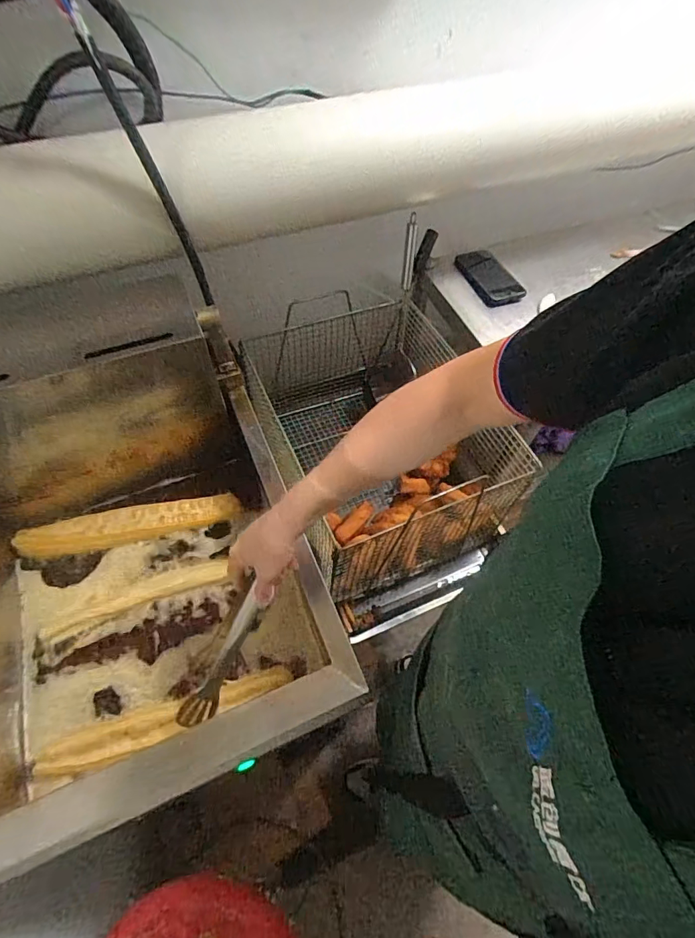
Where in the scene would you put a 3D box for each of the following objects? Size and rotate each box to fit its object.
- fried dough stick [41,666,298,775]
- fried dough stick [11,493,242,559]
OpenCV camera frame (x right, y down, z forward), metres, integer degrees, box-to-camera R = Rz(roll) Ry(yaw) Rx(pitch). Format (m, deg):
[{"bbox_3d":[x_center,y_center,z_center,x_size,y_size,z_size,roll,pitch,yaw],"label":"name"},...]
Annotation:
[{"bbox_3d":[-0.233,0.326,0.605,0.318,0.030,0.041,-17,61,-12],"label":"fried dough stick"},{"bbox_3d":[-0.347,0.086,0.735,0.337,0.036,0.056,-12,60,-9],"label":"fried dough stick"}]

